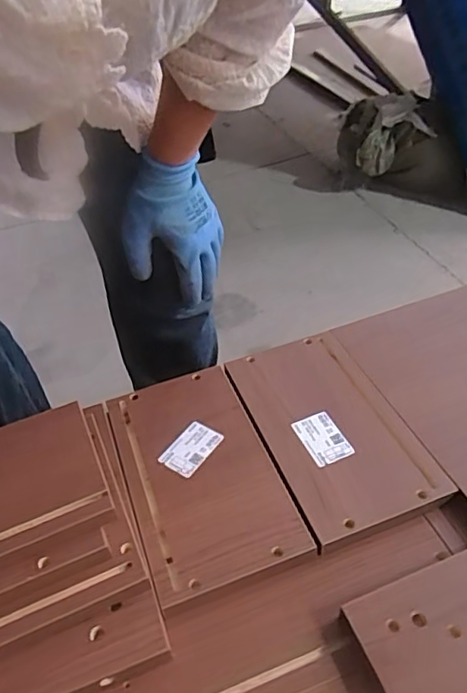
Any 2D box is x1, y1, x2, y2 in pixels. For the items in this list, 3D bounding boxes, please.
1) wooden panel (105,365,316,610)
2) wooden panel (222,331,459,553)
[{"bbox_3d":[-0.037,0.116,0.547,0.134,0.016,0.245,-16,45,-13],"label":"wooden panel"},{"bbox_3d":[0.095,0.075,0.570,0.137,0.009,0.247,-16,45,-13],"label":"wooden panel"}]

